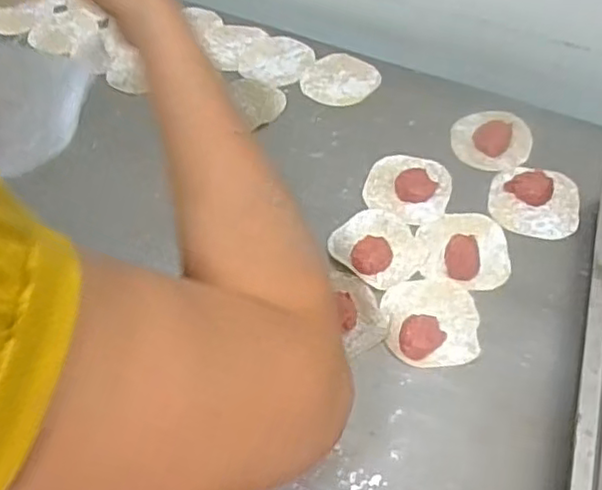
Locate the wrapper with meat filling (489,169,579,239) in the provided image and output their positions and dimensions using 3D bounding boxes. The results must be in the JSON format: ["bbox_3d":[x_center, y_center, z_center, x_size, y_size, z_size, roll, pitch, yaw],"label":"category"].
[{"bbox_3d":[0.222,-0.045,0.623,0.081,0.014,0.074,14,58,14],"label":"wrapper with meat filling"}]

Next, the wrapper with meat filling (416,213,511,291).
[{"bbox_3d":[0.147,-0.001,0.596,0.077,0.024,0.080,-3,55,3],"label":"wrapper with meat filling"}]

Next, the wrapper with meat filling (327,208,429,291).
[{"bbox_3d":[0.071,-0.002,0.602,0.075,0.018,0.080,-2,55,3],"label":"wrapper with meat filling"}]

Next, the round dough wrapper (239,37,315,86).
[{"bbox_3d":[-0.027,-0.214,0.770,0.078,0.004,0.083,1,56,-1],"label":"round dough wrapper"}]

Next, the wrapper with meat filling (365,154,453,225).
[{"bbox_3d":[0.104,-0.060,0.641,0.079,0.016,0.082,-2,55,3],"label":"wrapper with meat filling"}]

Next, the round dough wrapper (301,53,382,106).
[{"bbox_3d":[0.042,-0.186,0.748,0.078,0.006,0.079,-2,55,3],"label":"round dough wrapper"}]

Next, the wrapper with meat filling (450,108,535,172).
[{"bbox_3d":[0.192,-0.109,0.667,0.077,0.018,0.076,15,58,15],"label":"wrapper with meat filling"}]

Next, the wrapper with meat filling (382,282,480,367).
[{"bbox_3d":[0.110,0.060,0.555,0.076,0.016,0.080,-7,55,0],"label":"wrapper with meat filling"}]

